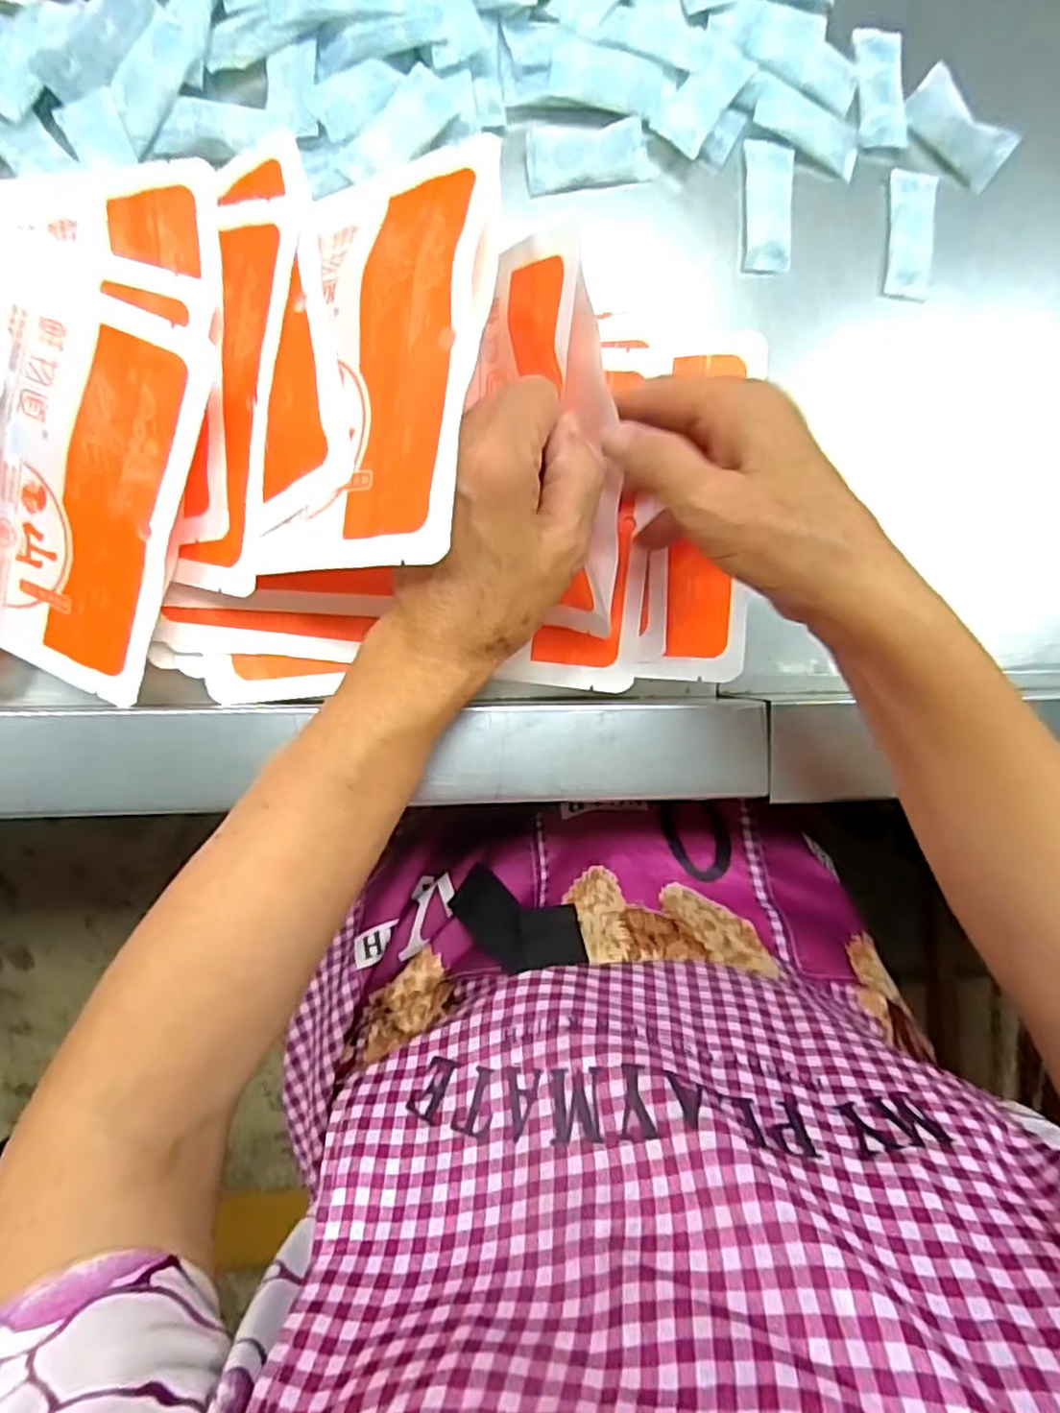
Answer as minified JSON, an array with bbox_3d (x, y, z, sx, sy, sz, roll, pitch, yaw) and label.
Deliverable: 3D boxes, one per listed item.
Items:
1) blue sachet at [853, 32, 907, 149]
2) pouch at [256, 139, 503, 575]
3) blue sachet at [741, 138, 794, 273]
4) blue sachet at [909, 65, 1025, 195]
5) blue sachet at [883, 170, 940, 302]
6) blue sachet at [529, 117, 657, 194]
[{"bbox_3d":[0.202,-0.357,0.402,0.030,0.004,0.066,-1,92,-8],"label":"blue sachet"},{"bbox_3d":[-0.062,-0.137,0.279,0.099,0.012,0.165,11,91,28],"label":"pouch"},{"bbox_3d":[0.134,-0.281,0.395,0.029,0.009,0.067,-1,92,-8],"label":"blue sachet"},{"bbox_3d":[0.249,-0.333,0.406,0.065,0.013,0.032,32,111,-13],"label":"blue sachet"},{"bbox_3d":[0.224,-0.275,0.410,0.030,0.007,0.072,2,91,-8],"label":"blue sachet"},{"bbox_3d":[0.032,-0.297,0.377,0.067,0.005,0.029,-15,94,-7],"label":"blue sachet"}]

